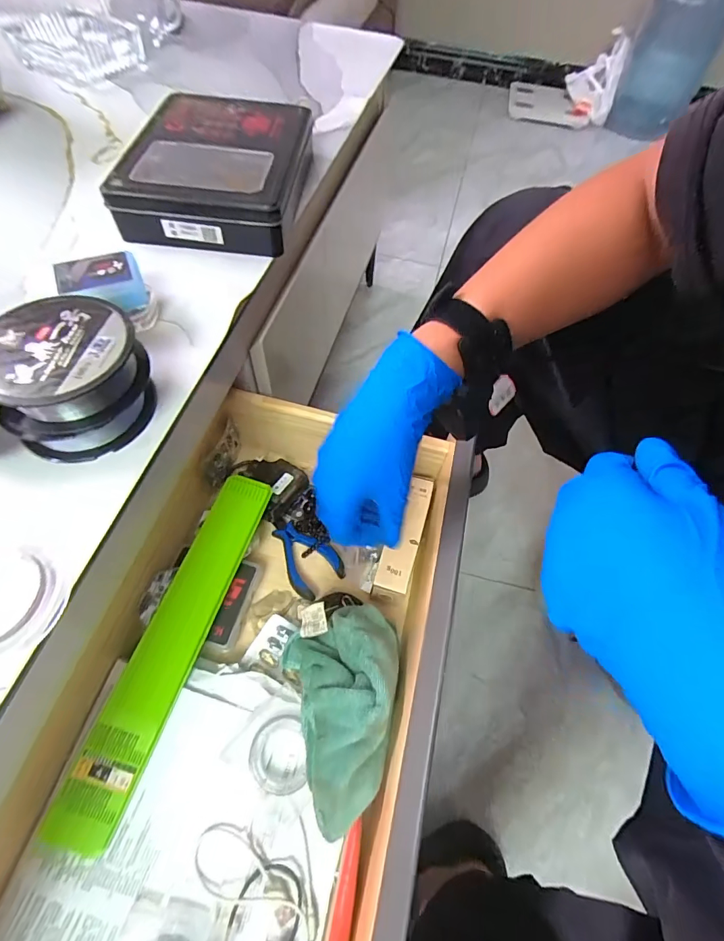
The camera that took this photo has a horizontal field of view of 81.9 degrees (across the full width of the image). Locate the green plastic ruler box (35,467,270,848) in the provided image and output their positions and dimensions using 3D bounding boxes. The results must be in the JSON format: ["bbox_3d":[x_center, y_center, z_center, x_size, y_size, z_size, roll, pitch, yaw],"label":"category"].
[{"bbox_3d":[-0.160,0.136,0.362,0.048,0.016,0.300,16,60,6],"label":"green plastic ruler box"}]

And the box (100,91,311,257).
[{"bbox_3d":[-0.136,-0.293,0.406,0.146,0.048,0.200,5,61,-1],"label":"box"}]

